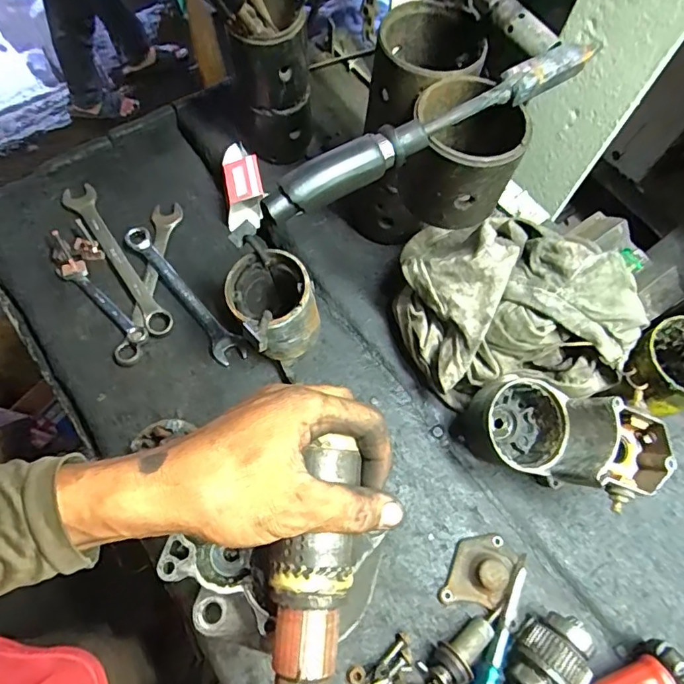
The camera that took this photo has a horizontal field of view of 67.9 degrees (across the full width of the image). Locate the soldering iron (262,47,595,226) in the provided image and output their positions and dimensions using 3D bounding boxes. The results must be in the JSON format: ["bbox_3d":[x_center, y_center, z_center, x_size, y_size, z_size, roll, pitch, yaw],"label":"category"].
[{"bbox_3d":[0.064,-0.151,0.354,0.259,0.025,0.024,-29,71,-16],"label":"soldering iron"}]

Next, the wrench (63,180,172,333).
[{"bbox_3d":[-0.251,-0.100,0.564,0.035,0.016,0.221,-34,72,-17],"label":"wrench"}]

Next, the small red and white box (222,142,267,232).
[{"bbox_3d":[-0.115,-0.183,0.598,0.046,0.045,0.105,-5,66,-6],"label":"small red and white box"}]

